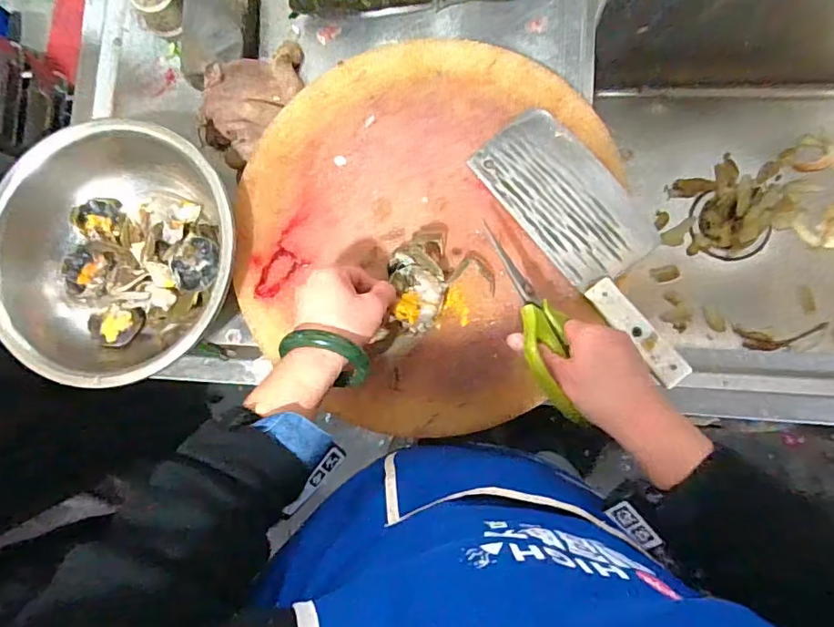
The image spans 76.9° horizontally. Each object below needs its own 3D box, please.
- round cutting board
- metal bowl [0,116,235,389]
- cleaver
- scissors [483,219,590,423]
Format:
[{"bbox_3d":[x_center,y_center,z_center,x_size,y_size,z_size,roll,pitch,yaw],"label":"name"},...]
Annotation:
[{"bbox_3d":[-0.006,-0.102,0.537,0.386,0.040,0.397,-1,84,7],"label":"round cutting board"},{"bbox_3d":[-0.332,-0.058,0.585,0.271,0.084,0.271,-1,84,7],"label":"metal bowl"},{"bbox_3d":[0.177,-0.077,0.512,0.098,0.029,0.287,-38,81,2],"label":"cleaver"},{"bbox_3d":[0.108,0.003,0.464,0.043,0.034,0.193,-16,61,5],"label":"scissors"}]

